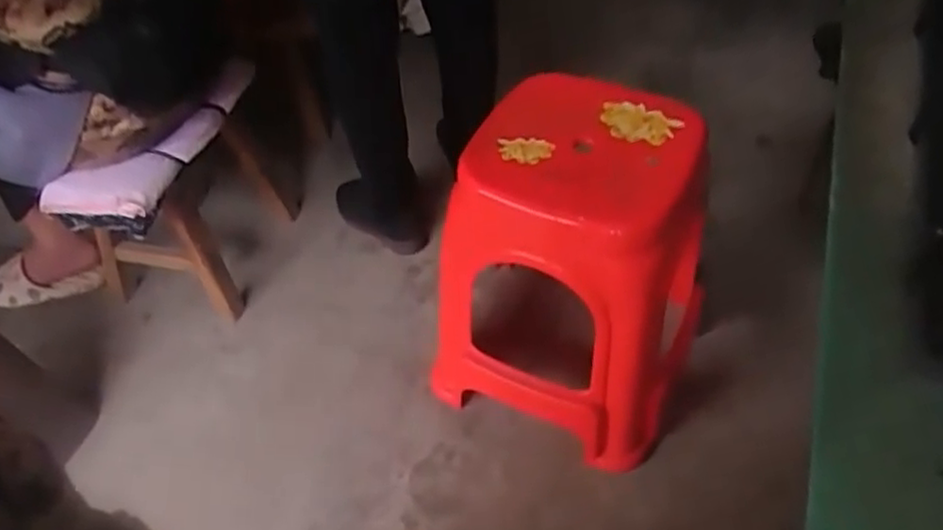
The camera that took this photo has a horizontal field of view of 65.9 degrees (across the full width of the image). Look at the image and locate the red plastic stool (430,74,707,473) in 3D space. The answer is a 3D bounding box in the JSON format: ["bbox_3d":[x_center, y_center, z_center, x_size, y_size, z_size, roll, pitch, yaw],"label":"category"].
[{"bbox_3d":[0.154,0.004,1.049,0.350,0.455,0.300,20,52,19],"label":"red plastic stool"}]

